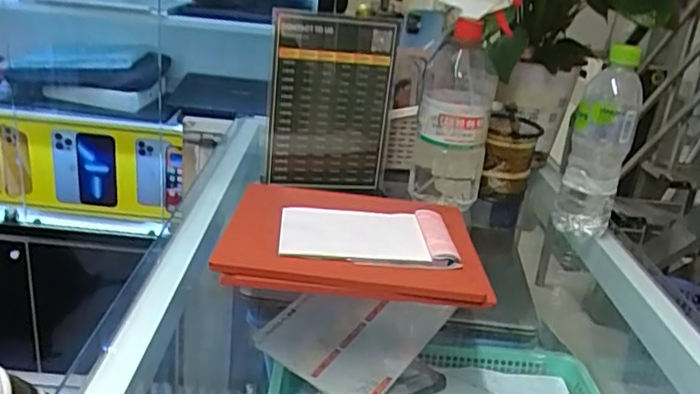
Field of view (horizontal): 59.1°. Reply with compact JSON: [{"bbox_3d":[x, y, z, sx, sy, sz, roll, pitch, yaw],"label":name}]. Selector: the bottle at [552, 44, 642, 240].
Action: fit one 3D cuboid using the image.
[{"bbox_3d":[0.275,-0.053,0.687,0.061,0.221,0.057,14,23,20],"label":"bottle"}]

